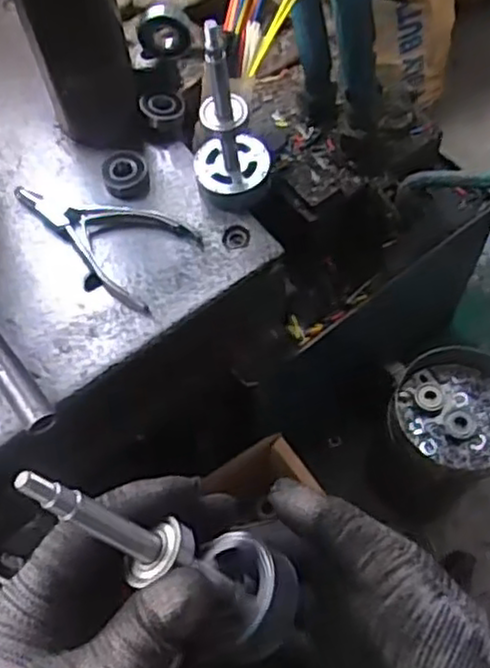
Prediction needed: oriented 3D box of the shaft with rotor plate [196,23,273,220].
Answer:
[{"bbox_3d":[-0.011,-0.137,0.468,0.051,0.131,0.043,-8,62,-1],"label":"shaft with rotor plate"}]

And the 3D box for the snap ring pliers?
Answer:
[{"bbox_3d":[-0.106,-0.074,0.503,0.138,0.014,0.068,28,67,17],"label":"snap ring pliers"}]

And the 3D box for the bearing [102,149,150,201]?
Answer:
[{"bbox_3d":[-0.087,-0.117,0.527,0.032,0.017,0.033,-10,62,-2],"label":"bearing"}]

